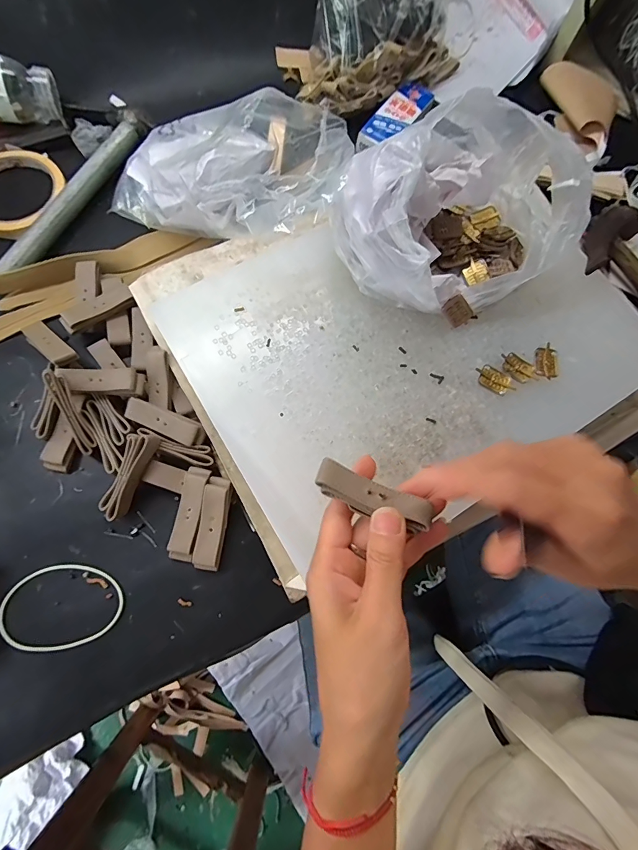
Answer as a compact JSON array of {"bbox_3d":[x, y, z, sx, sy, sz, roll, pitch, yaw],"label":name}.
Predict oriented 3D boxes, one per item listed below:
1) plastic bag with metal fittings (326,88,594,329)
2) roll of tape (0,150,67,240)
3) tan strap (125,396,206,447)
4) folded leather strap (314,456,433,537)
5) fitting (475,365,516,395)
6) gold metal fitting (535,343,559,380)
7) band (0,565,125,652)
[{"bbox_3d":[0.104,-0.153,0.291,0.151,0.100,0.140,-42,81,-15],"label":"plastic bag with metal fittings"},{"bbox_3d":[-0.289,-0.219,0.365,0.087,0.017,0.094,1,74,-4],"label":"roll of tape"},{"bbox_3d":[-0.120,-0.003,0.303,0.061,0.007,0.020,24,74,2],"label":"tan strap"},{"bbox_3d":[0.031,0.040,0.220,0.066,0.009,0.021,22,76,2],"label":"folded leather strap"},{"bbox_3d":[0.138,-0.036,0.305,0.031,0.004,0.019,30,74,4],"label":"fitting"},{"bbox_3d":[0.183,-0.051,0.313,0.017,0.004,0.030,8,74,-2],"label":"gold metal fitting"},{"bbox_3d":[-0.183,0.130,0.278,0.083,0.004,0.055,0,70,-4],"label":"band"}]

